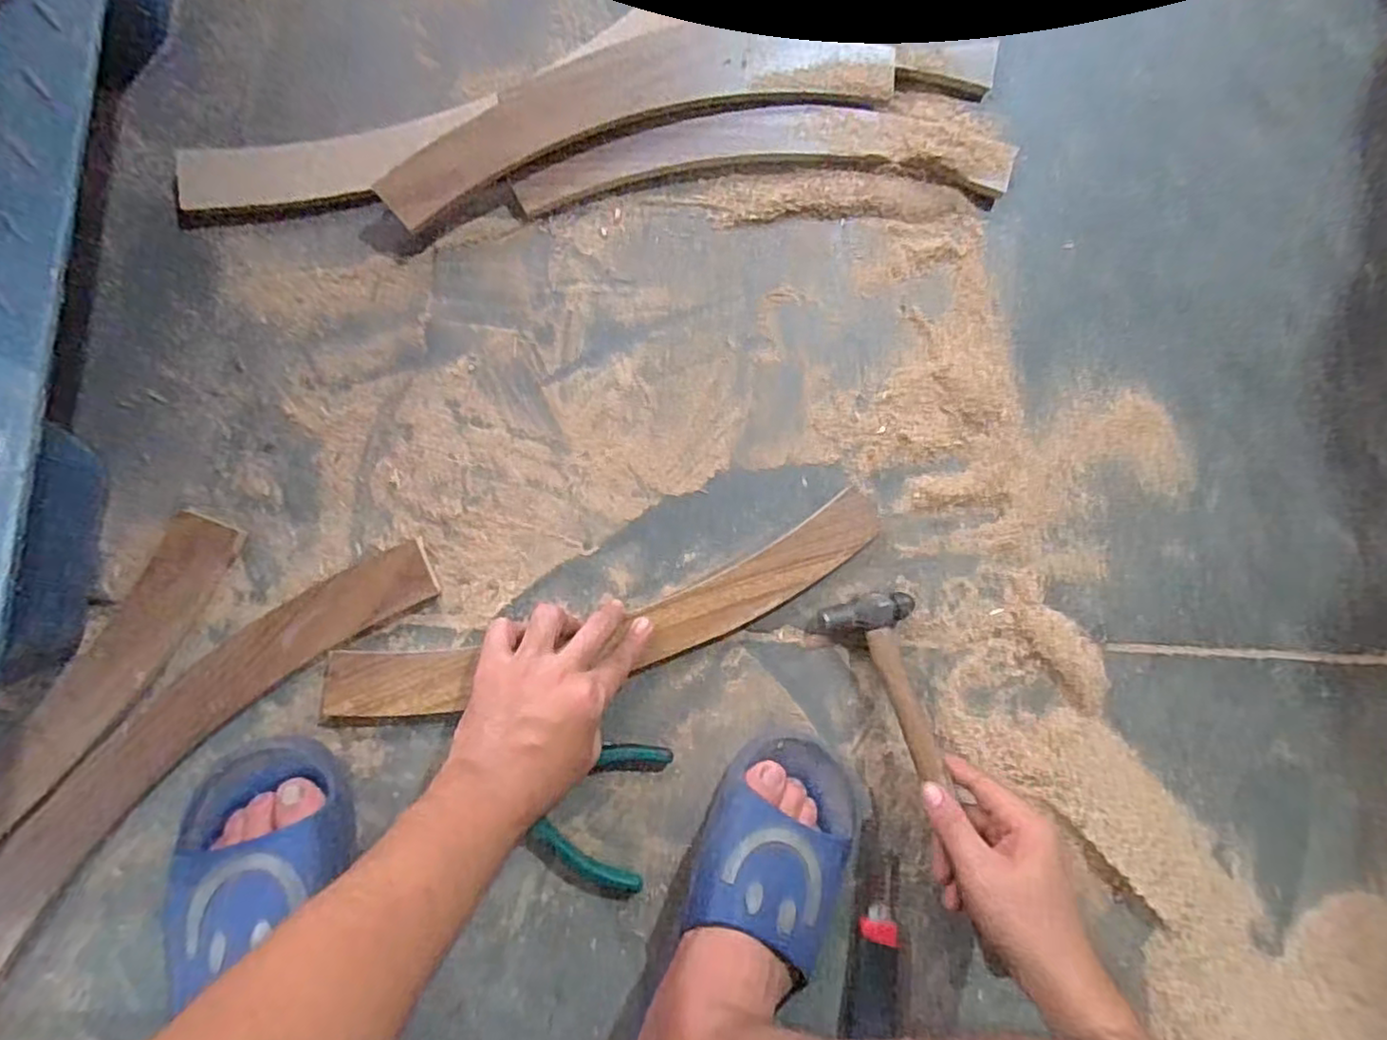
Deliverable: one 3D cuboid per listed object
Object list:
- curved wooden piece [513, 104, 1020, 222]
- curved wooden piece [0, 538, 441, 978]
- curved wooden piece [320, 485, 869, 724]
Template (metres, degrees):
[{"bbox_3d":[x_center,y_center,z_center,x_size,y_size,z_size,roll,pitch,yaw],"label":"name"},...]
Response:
[{"bbox_3d":[0.071,-0.313,0.579,0.431,0.026,0.076,-6,85,-9],"label":"curved wooden piece"},{"bbox_3d":[-0.369,0.171,0.478,0.078,0.011,0.433,44,80,-2],"label":"curved wooden piece"},{"bbox_3d":[-0.056,0.074,0.524,0.439,0.017,0.082,-15,87,-9],"label":"curved wooden piece"}]

